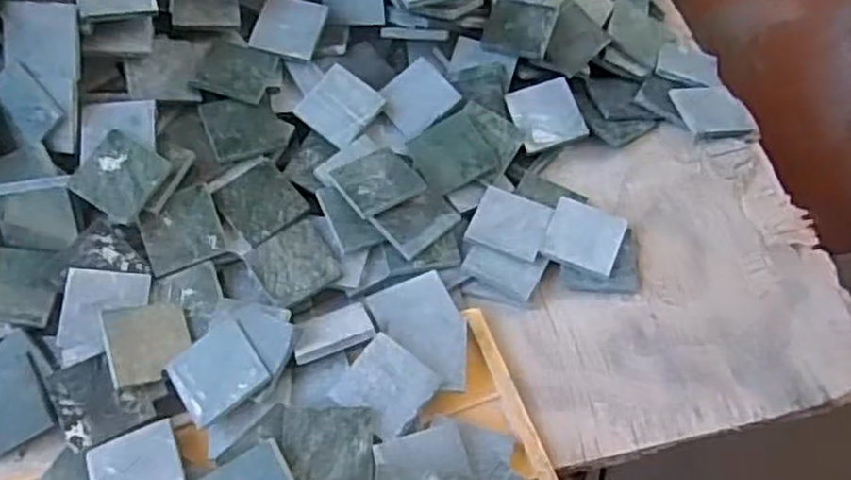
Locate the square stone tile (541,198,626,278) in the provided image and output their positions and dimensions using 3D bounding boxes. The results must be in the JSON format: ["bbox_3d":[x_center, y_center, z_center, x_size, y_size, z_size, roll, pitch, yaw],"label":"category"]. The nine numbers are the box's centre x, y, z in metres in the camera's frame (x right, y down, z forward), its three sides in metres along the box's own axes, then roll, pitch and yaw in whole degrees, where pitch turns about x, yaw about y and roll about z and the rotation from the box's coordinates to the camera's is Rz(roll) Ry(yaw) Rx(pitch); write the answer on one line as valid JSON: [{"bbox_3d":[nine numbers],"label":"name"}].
[{"bbox_3d":[0.109,-0.003,0.517,0.050,0.006,0.050,18,59,15],"label":"square stone tile"}]

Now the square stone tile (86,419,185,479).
[{"bbox_3d":[-0.166,0.135,0.433,0.050,0.007,0.053,-21,57,-11],"label":"square stone tile"}]

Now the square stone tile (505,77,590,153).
[{"bbox_3d":[0.091,-0.094,0.568,0.048,0.008,0.050,-19,75,-1],"label":"square stone tile"}]

